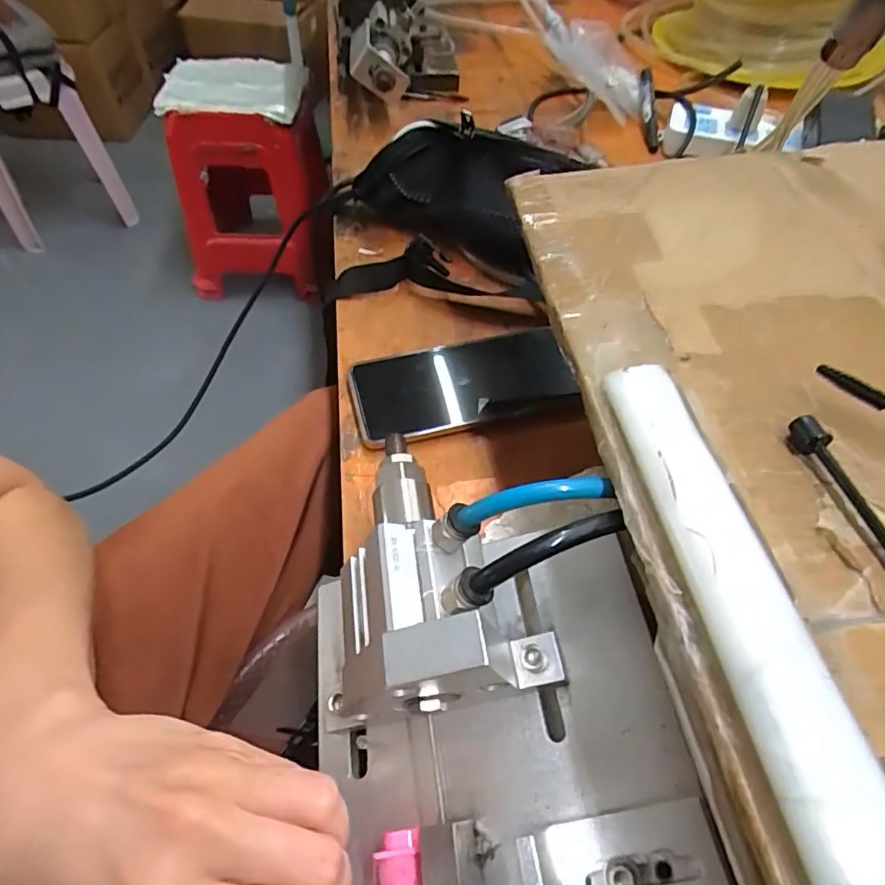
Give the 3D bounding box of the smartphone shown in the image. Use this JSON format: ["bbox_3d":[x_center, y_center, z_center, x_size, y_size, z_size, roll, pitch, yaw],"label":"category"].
[{"bbox_3d":[0.016,-0.042,0.402,0.158,0.013,0.075,-11,54,-10],"label":"smartphone"}]

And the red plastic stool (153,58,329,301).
[{"bbox_3d":[-0.501,-0.678,1.456,0.386,0.455,0.346,-5,53,-6],"label":"red plastic stool"}]

